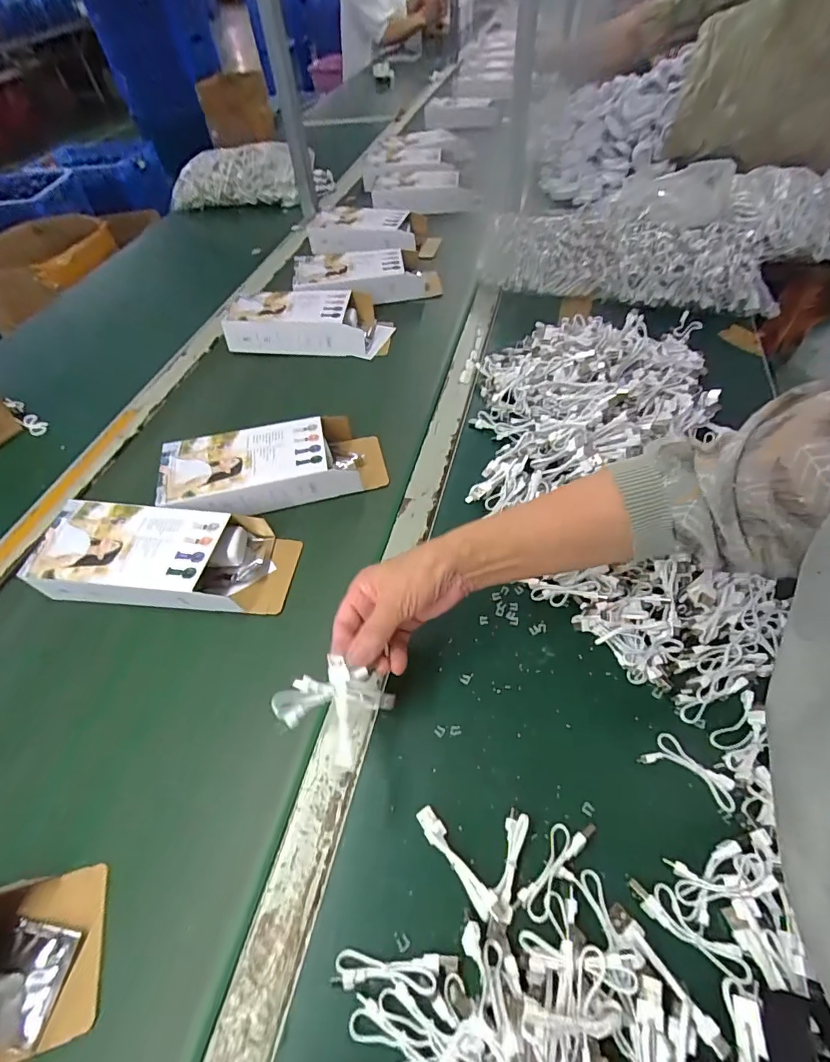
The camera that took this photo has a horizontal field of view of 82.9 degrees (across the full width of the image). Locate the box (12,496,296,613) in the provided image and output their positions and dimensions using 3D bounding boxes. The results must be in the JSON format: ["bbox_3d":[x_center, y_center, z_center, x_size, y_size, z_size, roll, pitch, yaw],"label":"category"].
[{"bbox_3d":[-0.260,0.028,0.494,0.251,0.050,0.109,2,55,6],"label":"box"}]

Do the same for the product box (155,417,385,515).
[{"bbox_3d":[-0.165,-0.078,0.566,0.250,0.053,0.107,-14,53,-7],"label":"product box"}]

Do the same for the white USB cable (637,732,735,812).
[{"bbox_3d":[0.214,0.184,0.366,0.067,0.012,0.030,25,59,21],"label":"white USB cable"}]

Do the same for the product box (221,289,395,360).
[{"bbox_3d":[-0.167,-0.340,0.761,0.250,0.059,0.112,2,60,4],"label":"product box"}]

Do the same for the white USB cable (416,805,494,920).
[{"bbox_3d":[0.028,0.233,0.336,0.015,0.017,0.076,-34,58,-20],"label":"white USB cable"}]

